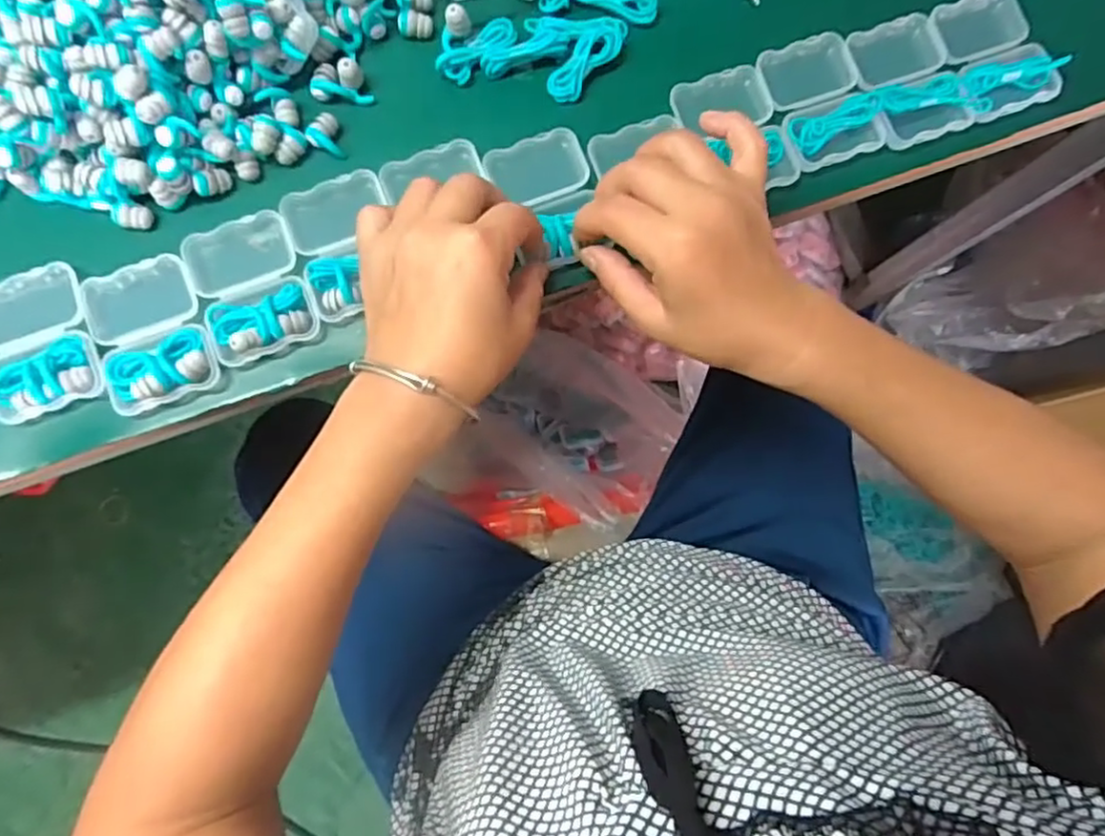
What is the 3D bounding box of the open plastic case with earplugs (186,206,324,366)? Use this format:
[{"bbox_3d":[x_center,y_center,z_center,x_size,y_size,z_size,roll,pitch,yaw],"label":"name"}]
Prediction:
[{"bbox_3d":[-0.161,-0.071,0.349,0.054,0.015,0.075,-23,84,-5],"label":"open plastic case with earplugs"}]

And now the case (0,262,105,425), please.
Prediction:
[{"bbox_3d":[-0.268,-0.040,0.340,0.054,0.016,0.075,-21,84,-5],"label":"case"}]

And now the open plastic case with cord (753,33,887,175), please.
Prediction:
[{"bbox_3d":[0.158,-0.187,0.383,0.058,0.011,0.076,-19,84,-5],"label":"open plastic case with cord"}]

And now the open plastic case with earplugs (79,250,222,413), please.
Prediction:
[{"bbox_3d":[-0.212,-0.045,0.344,0.054,0.014,0.076,-21,84,-5],"label":"open plastic case with earplugs"}]

